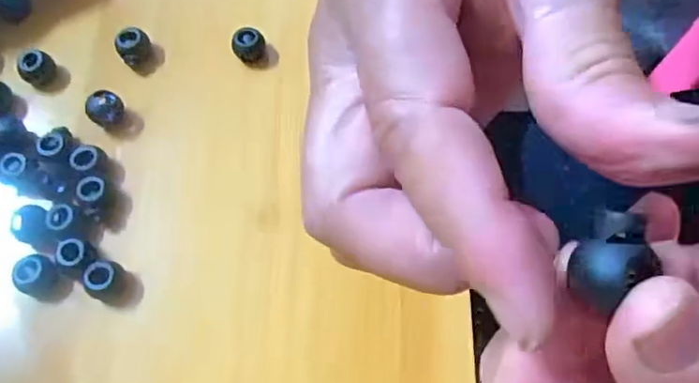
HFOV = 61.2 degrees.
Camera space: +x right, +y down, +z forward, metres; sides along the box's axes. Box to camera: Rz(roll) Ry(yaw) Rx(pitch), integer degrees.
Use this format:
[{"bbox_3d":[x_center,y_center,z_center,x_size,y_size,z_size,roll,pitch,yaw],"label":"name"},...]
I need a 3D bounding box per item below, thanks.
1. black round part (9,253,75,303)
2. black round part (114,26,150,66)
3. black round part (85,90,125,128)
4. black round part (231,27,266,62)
[{"bbox_3d":[-0.123,0.035,0.237,0.018,0.014,0.015,24,69,11],"label":"black round part"},{"bbox_3d":[-0.102,-0.069,0.278,0.015,0.012,0.012,-32,70,-12],"label":"black round part"},{"bbox_3d":[-0.110,-0.037,0.265,0.013,0.010,0.014,0,67,1],"label":"black round part"},{"bbox_3d":[-0.048,-0.069,0.280,0.013,0.013,0.012,0,67,1],"label":"black round part"}]

